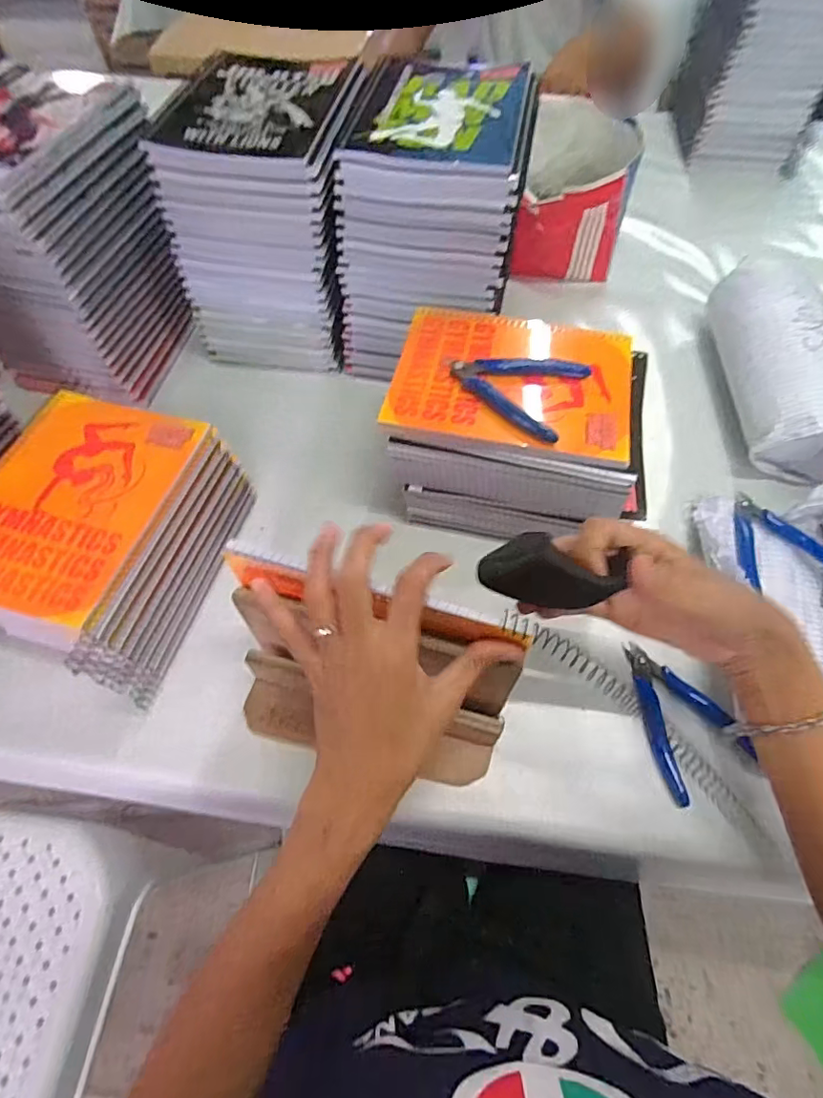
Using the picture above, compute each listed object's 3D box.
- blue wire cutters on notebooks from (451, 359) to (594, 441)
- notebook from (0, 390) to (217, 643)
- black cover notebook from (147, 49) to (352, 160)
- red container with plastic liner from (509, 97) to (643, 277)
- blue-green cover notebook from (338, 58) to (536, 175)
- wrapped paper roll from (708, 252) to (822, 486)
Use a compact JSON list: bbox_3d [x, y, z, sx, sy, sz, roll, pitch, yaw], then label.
[{"bbox_3d":[0.088,-0.143,0.449,0.106,0.015,0.087,27,64,15],"label":"blue wire cutters on notebooks"},{"bbox_3d":[-0.274,-0.044,0.431,0.153,0.012,0.202,14,61,8],"label":"notebook"},{"bbox_3d":[-0.146,-0.417,0.495,0.152,0.012,0.181,8,60,5],"label":"black cover notebook"},{"bbox_3d":[0.215,-0.475,0.714,0.138,0.126,0.235,10,61,6],"label":"red container with plastic liner"},{"bbox_3d":[0.029,-0.406,0.488,0.145,0.012,0.190,10,61,6],"label":"blue-green cover notebook"},{"bbox_3d":[0.398,-0.196,0.578,0.088,0.094,0.265,3,60,2],"label":"wrapped paper roll"}]

